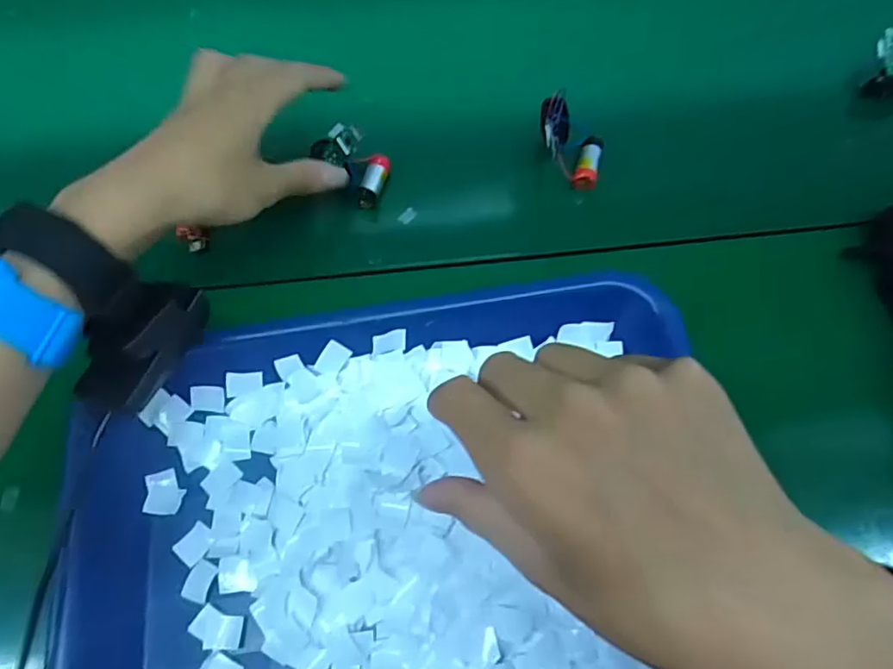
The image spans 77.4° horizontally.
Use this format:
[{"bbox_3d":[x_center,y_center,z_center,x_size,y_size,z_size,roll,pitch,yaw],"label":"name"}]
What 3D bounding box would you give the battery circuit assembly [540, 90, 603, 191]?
[{"bbox_3d":[0.090,-0.134,0.392,0.034,0.024,0.066,-28,92,-9],"label":"battery circuit assembly"}]

